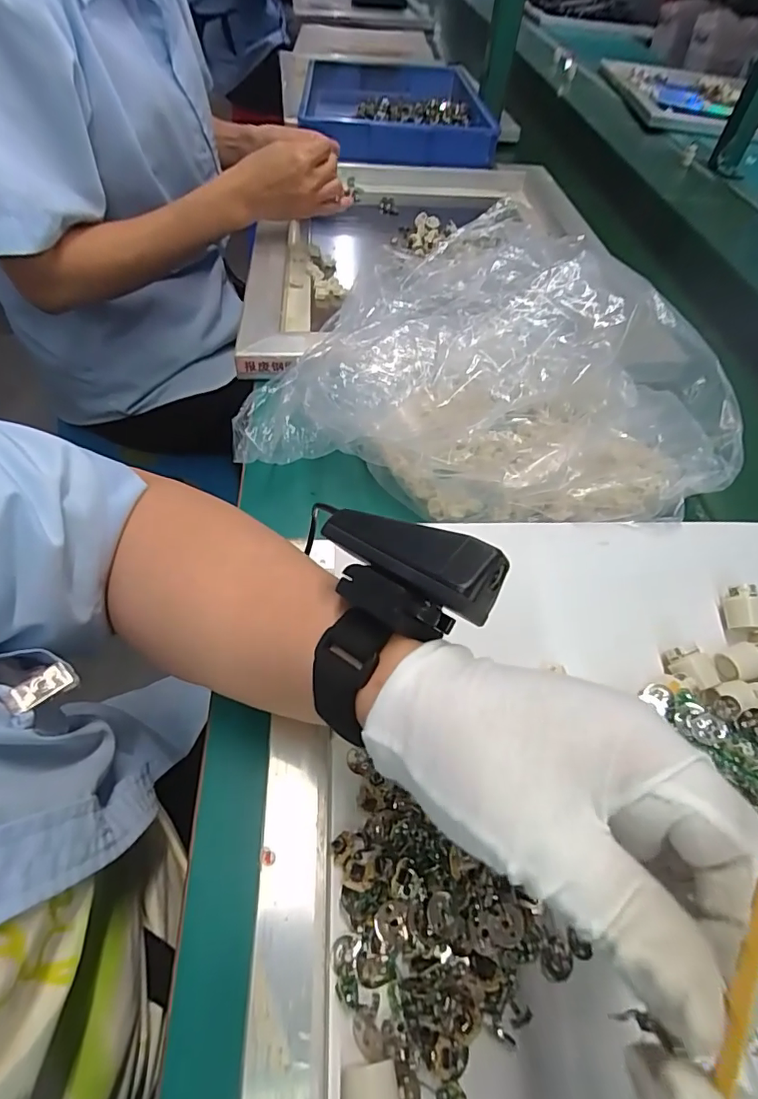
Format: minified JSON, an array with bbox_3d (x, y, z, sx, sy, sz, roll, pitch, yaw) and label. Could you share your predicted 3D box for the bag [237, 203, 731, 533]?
[{"bbox_3d":[0.103,-0.139,0.382,0.303,0.113,0.249,12,55,4],"label":"bag"}]

